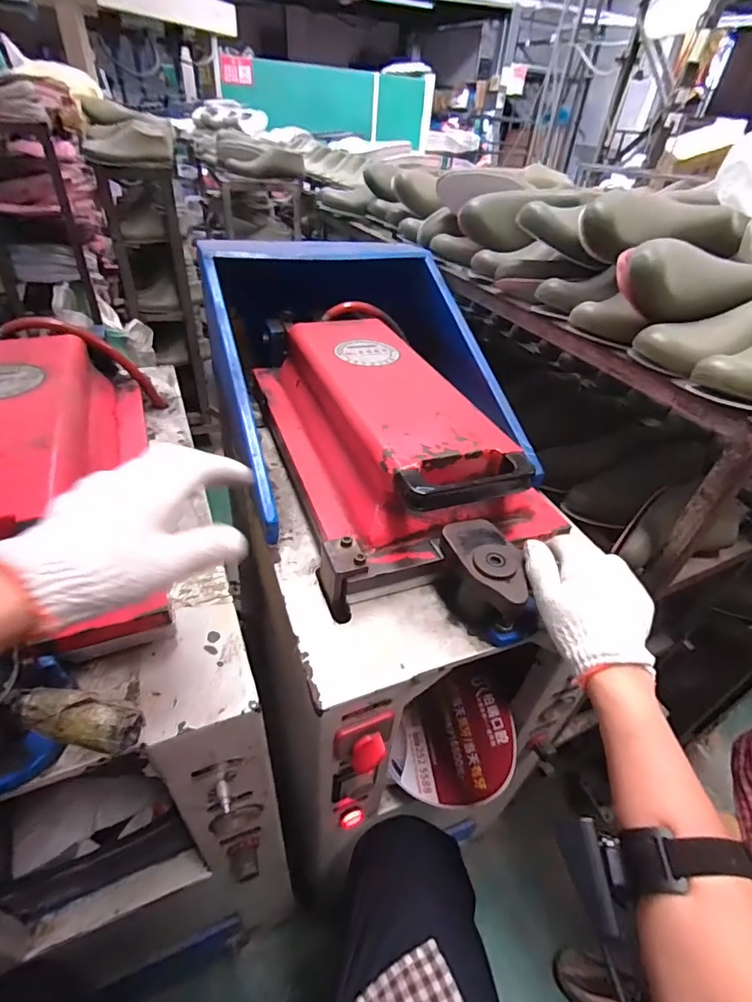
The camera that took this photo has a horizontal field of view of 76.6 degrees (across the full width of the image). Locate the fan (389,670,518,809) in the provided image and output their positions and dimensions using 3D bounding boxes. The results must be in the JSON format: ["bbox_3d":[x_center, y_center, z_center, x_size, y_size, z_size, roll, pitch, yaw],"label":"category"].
[{"bbox_3d":[0.113,0.341,0.697,0.172,0.012,0.182,-8,43,16],"label":"fan"}]

